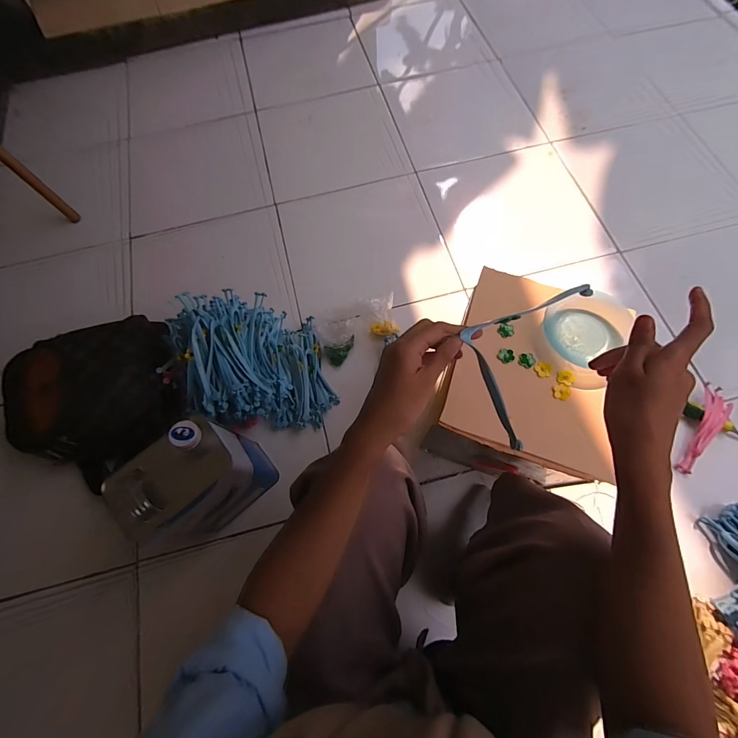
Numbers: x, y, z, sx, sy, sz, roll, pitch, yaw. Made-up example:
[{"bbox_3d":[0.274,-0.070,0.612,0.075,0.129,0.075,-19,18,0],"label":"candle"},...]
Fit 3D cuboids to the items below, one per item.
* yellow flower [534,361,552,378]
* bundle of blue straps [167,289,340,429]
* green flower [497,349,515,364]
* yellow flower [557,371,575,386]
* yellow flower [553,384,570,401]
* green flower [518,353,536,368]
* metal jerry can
[{"bbox_3d":[0.259,0.000,0.543,0.027,0.004,0.023,-26,70,-7],"label":"yellow flower"},{"bbox_3d":[-0.229,-0.010,0.739,0.262,0.198,0.275,-19,71,-4],"label":"bundle of blue straps"},{"bbox_3d":[0.207,-0.020,0.552,0.022,0.009,0.024,-1,69,2],"label":"green flower"},{"bbox_3d":[0.287,0.013,0.535,0.020,0.008,0.023,-26,70,-7],"label":"yellow flower"},{"bbox_3d":[0.276,0.033,0.526,0.022,0.004,0.022,-8,64,17],"label":"yellow flower"},{"bbox_3d":[0.236,-0.014,0.547,0.023,0.005,0.024,33,74,14],"label":"green flower"},{"bbox_3d":[-0.278,0.185,0.609,0.176,0.247,0.112,-42,73,-13],"label":"metal jerry can"}]

